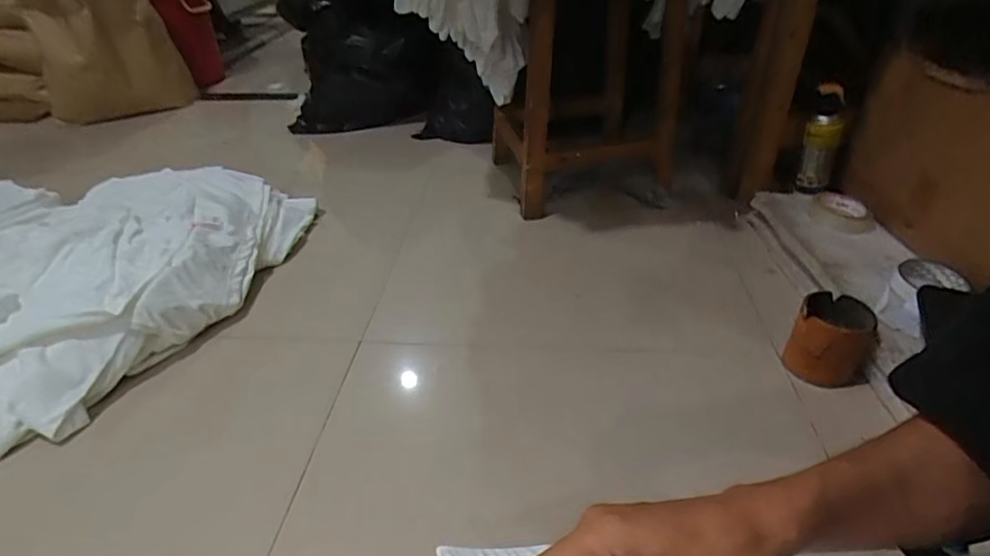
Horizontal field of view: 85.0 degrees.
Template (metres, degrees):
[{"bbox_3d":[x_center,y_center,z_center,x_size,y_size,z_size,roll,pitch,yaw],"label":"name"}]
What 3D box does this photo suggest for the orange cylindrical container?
[{"bbox_3d":[0.437,0.081,0.697,0.091,0.094,0.084,-1,35,1],"label":"orange cylindrical container"}]

